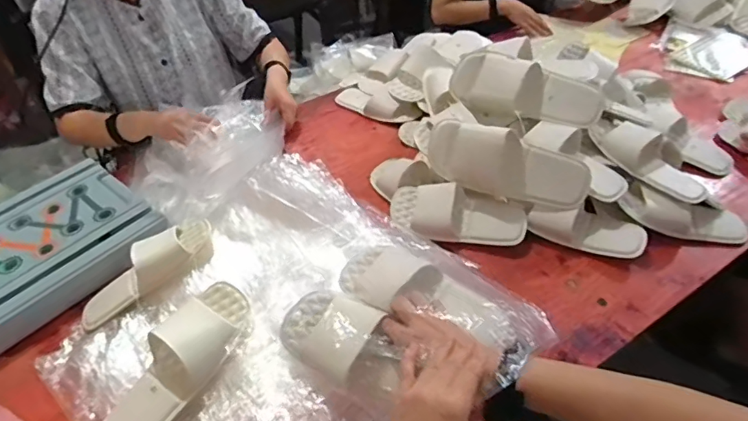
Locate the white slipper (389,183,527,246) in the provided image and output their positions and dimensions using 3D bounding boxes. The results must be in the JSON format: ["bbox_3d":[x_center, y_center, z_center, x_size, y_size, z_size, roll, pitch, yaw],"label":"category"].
[{"bbox_3d":[0.146,0.009,0.866,0.247,0.056,0.107,13,46,17],"label":"white slipper"}]

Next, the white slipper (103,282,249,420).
[{"bbox_3d":[-0.272,0.209,0.646,0.103,0.068,0.251,25,68,27],"label":"white slipper"}]

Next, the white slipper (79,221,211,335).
[{"bbox_3d":[-0.372,0.105,0.768,0.243,0.064,0.090,-36,48,-2],"label":"white slipper"}]

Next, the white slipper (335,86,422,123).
[{"bbox_3d":[0.001,-0.270,1.191,0.234,0.051,0.084,30,53,31],"label":"white slipper"}]

